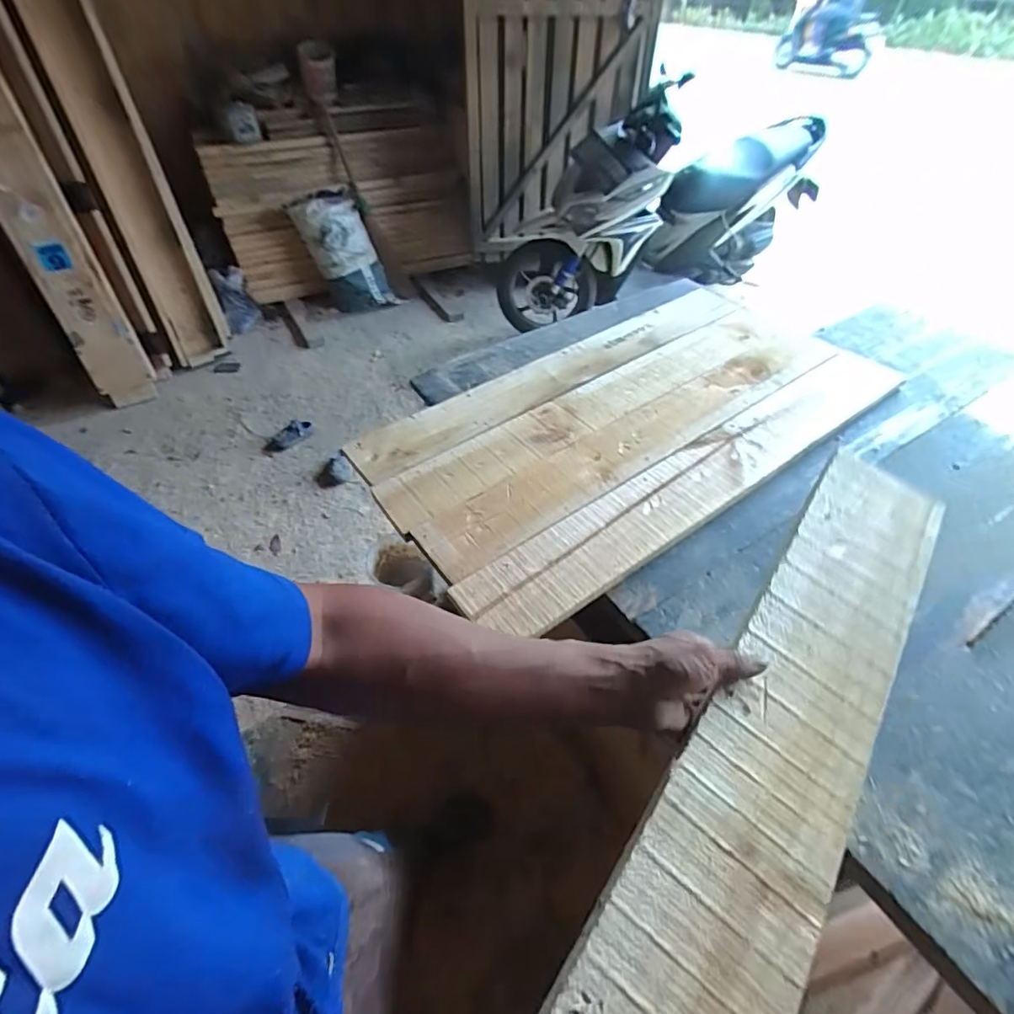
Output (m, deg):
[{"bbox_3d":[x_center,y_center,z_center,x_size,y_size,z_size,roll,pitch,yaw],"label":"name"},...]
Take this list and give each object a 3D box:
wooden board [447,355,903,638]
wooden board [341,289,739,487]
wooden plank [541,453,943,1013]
[{"bbox_3d":[0.346,-0.063,0.897,0.948,0.014,0.136,-27,52,-25],"label":"wooden board"},{"bbox_3d":[0.109,-0.289,1.109,0.927,0.025,0.159,-29,52,-22],"label":"wooden board"},{"bbox_3d":[0.152,0.266,0.367,0.134,0.032,0.936,31,56,24],"label":"wooden plank"}]

